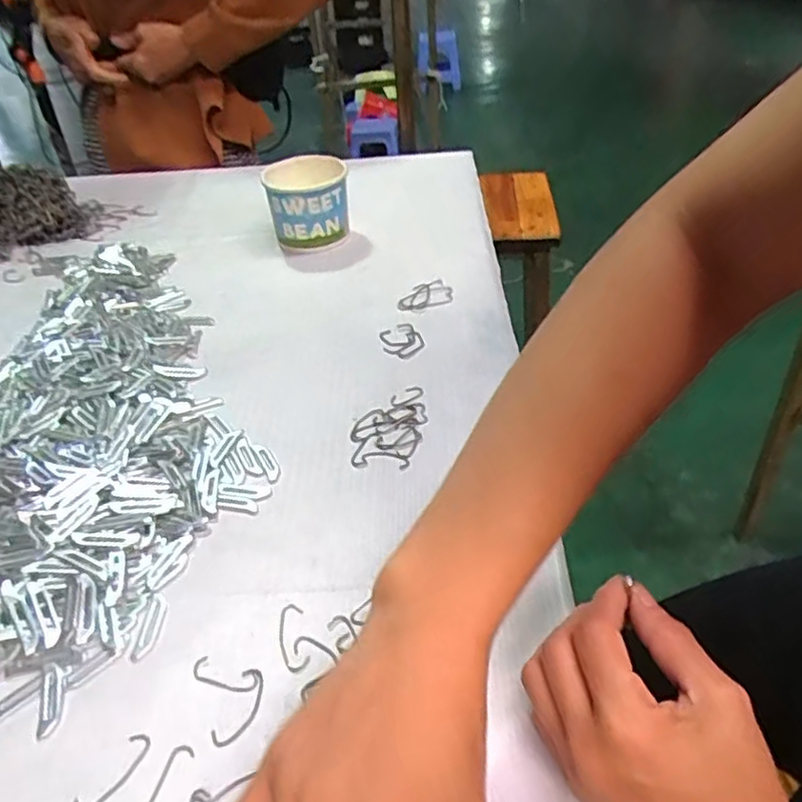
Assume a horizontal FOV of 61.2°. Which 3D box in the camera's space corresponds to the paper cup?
[{"bbox_3d":[-0.100,-0.213,0.738,0.086,0.079,0.096,-6,38,-2],"label":"paper cup"}]

